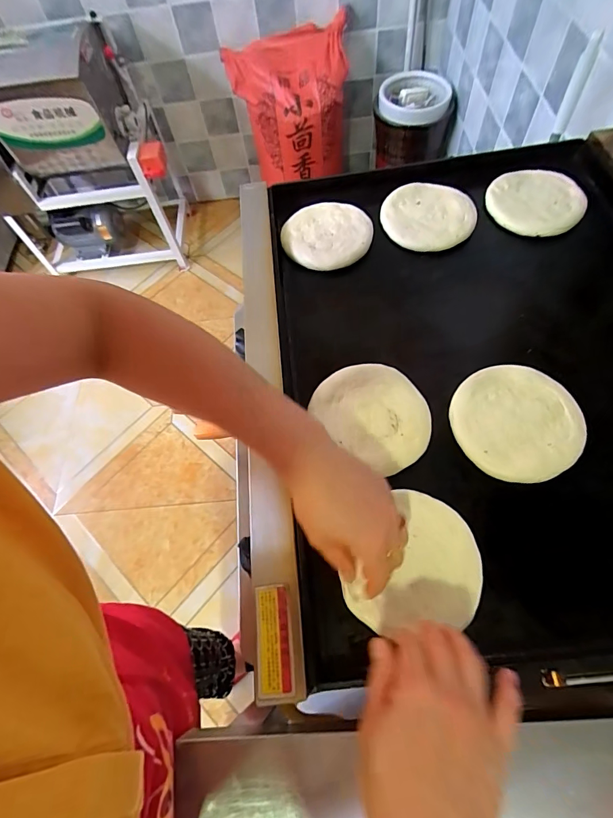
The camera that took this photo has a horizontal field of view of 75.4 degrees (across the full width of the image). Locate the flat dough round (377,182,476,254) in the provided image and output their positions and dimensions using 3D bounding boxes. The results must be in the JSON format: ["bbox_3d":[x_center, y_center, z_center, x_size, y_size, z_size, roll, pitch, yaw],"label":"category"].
[{"bbox_3d":[0.175,-0.281,0.573,0.131,0.010,0.121,-1,70,2],"label":"flat dough round"}]

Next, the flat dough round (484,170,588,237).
[{"bbox_3d":[0.334,-0.302,0.571,0.130,0.017,0.121,2,63,7],"label":"flat dough round"}]

